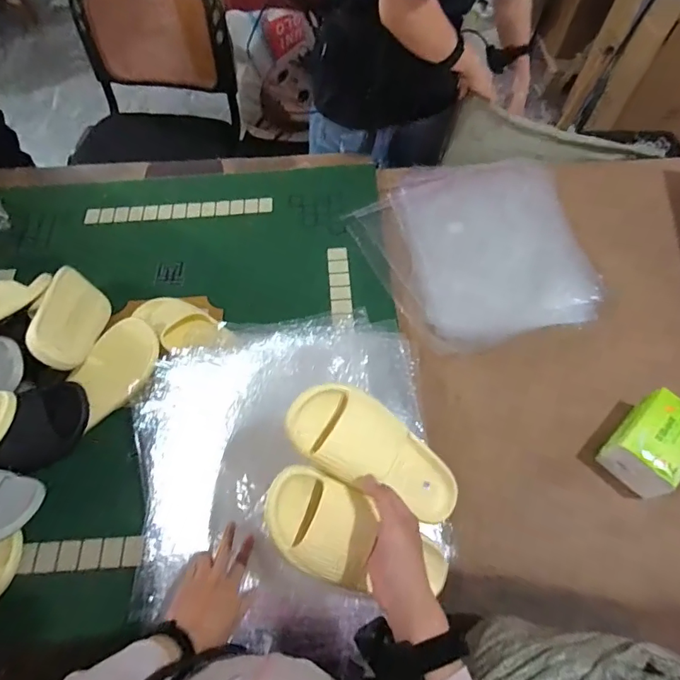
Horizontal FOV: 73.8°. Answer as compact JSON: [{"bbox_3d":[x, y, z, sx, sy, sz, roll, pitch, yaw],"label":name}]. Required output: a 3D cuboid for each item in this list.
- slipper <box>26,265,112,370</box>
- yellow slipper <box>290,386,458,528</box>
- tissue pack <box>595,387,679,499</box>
[{"bbox_3d":[-0.459,-0.025,0.756,0.065,0.100,0.221,-38,37,16],"label":"slipper"},{"bbox_3d":[0.053,0.139,0.541,0.241,0.056,0.094,35,62,-20],"label":"yellow slipper"},{"bbox_3d":[0.475,0.157,0.692,0.091,0.087,0.135,40,68,19],"label":"tissue pack"}]

